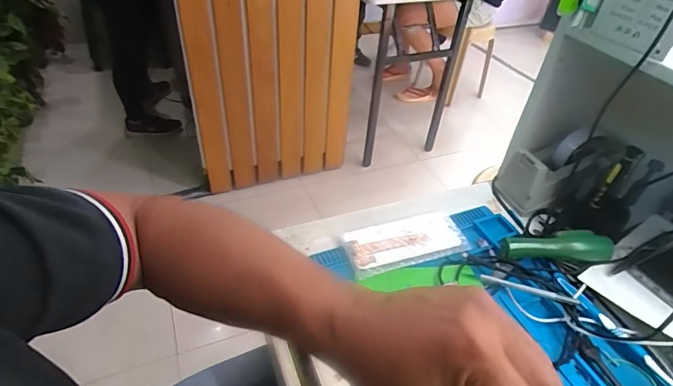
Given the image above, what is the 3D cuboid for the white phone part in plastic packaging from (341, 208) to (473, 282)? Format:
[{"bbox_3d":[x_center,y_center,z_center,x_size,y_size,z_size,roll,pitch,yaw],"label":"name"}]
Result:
[{"bbox_3d":[0.097,0.068,0.588,0.171,0.011,0.082,-10,43,-16],"label":"white phone part in plastic packaging"}]

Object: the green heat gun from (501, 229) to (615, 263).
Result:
[{"bbox_3d":[0.300,0.078,0.573,0.143,0.047,0.039,6,41,2],"label":"green heat gun"}]

